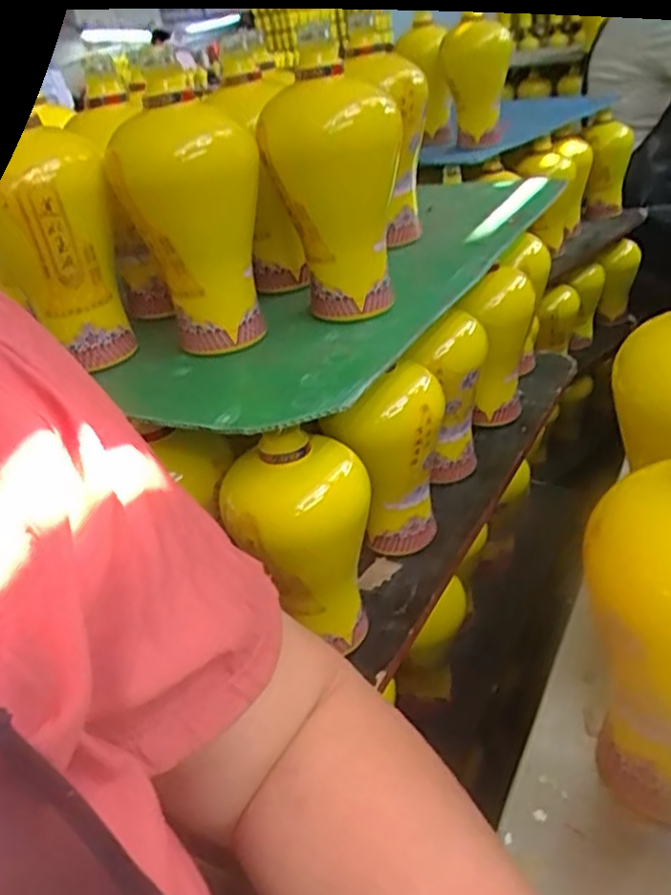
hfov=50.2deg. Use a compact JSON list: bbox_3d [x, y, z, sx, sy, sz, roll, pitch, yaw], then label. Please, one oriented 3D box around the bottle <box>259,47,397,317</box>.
[{"bbox_3d":[-0.002,-0.190,0.535,0.091,0.178,0.089,-10,31,2],"label":"bottle"}]

